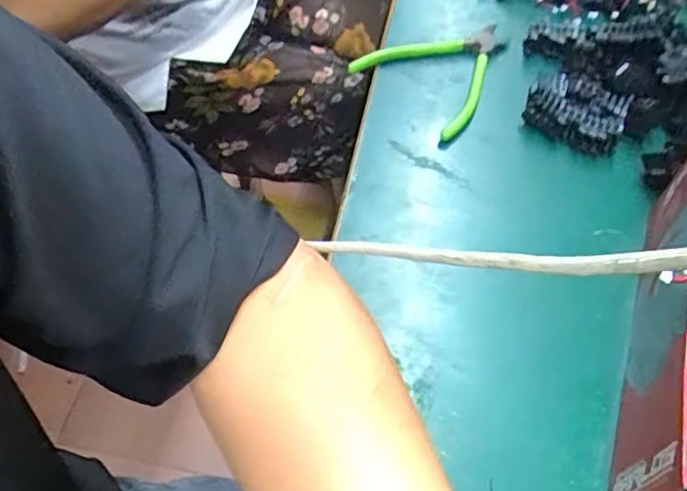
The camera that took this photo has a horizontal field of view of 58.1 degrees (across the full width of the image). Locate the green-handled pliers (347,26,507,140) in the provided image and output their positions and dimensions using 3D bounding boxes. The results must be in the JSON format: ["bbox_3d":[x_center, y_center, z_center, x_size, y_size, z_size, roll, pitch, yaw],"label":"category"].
[{"bbox_3d":[0.087,-0.148,0.519,0.121,0.020,0.110,-33,63,-24],"label":"green-handled pliers"}]

